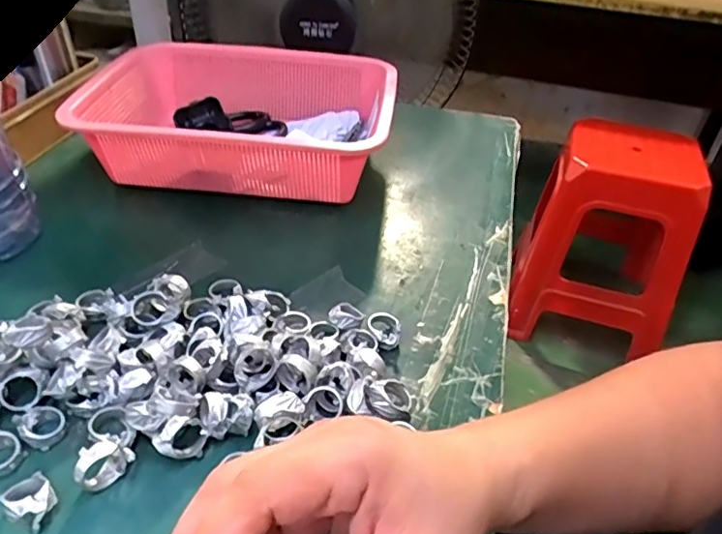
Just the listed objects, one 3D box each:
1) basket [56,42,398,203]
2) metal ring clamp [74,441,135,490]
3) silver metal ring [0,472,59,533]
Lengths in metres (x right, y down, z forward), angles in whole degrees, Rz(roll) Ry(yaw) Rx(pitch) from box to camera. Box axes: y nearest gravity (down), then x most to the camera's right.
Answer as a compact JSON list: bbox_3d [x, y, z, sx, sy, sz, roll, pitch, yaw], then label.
[{"bbox_3d":[-0.117,-0.152,0.591,0.289,0.088,0.204,6,40,3],"label":"basket"},{"bbox_3d":[-0.146,0.112,0.321,0.031,0.022,0.017,-24,47,-29],"label":"metal ring clamp"},{"bbox_3d":[-0.178,0.127,0.305,0.023,0.017,0.028,-30,51,-34],"label":"silver metal ring"}]

